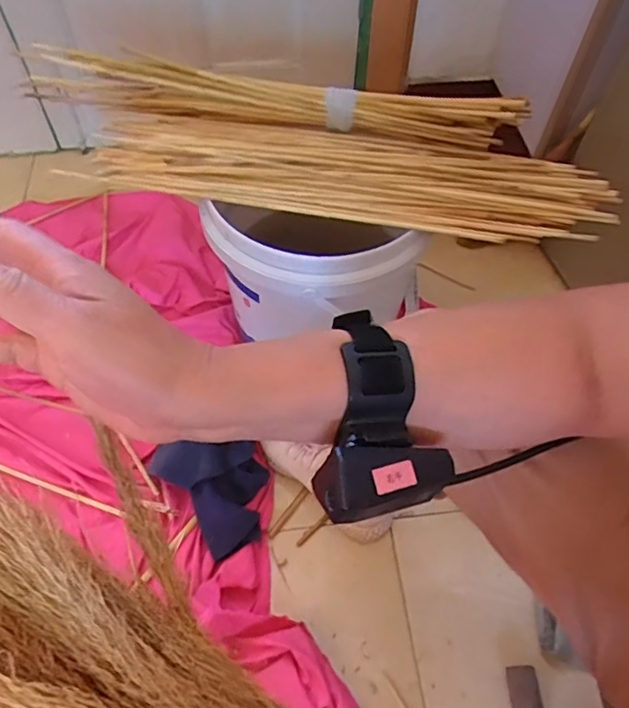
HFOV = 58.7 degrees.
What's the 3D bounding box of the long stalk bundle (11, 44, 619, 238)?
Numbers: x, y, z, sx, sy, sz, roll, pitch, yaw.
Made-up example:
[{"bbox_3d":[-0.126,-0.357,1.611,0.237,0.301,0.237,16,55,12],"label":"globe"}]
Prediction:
[{"bbox_3d":[-0.003,-0.239,0.640,0.686,0.067,0.156,10,57,5],"label":"long stalk bundle"}]

